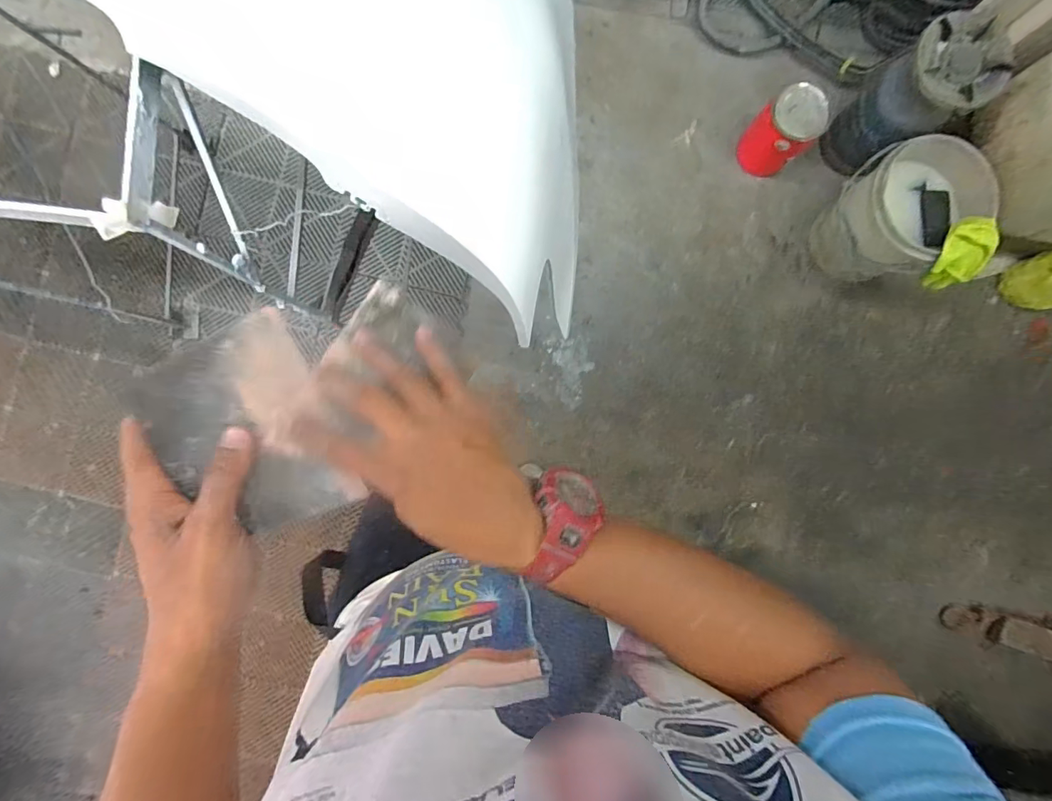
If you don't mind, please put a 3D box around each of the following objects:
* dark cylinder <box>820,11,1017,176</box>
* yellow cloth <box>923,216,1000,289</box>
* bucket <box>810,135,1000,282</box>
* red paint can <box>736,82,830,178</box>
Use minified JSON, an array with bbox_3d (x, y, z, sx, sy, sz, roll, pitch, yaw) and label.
[{"bbox_3d":[0.963,-0.755,1.228,0.247,0.326,0.217,-31,89,-2],"label":"dark cylinder"},{"bbox_3d":[1.037,-0.356,1.145,0.093,0.170,0.146,-11,88,-1],"label":"yellow cloth"},{"bbox_3d":[0.969,-0.487,1.251,0.281,0.255,0.307,-18,92,-3],"label":"bucket"},{"bbox_3d":[0.702,-0.740,1.326,0.157,0.252,0.162,0,88,-1],"label":"red paint can"}]

